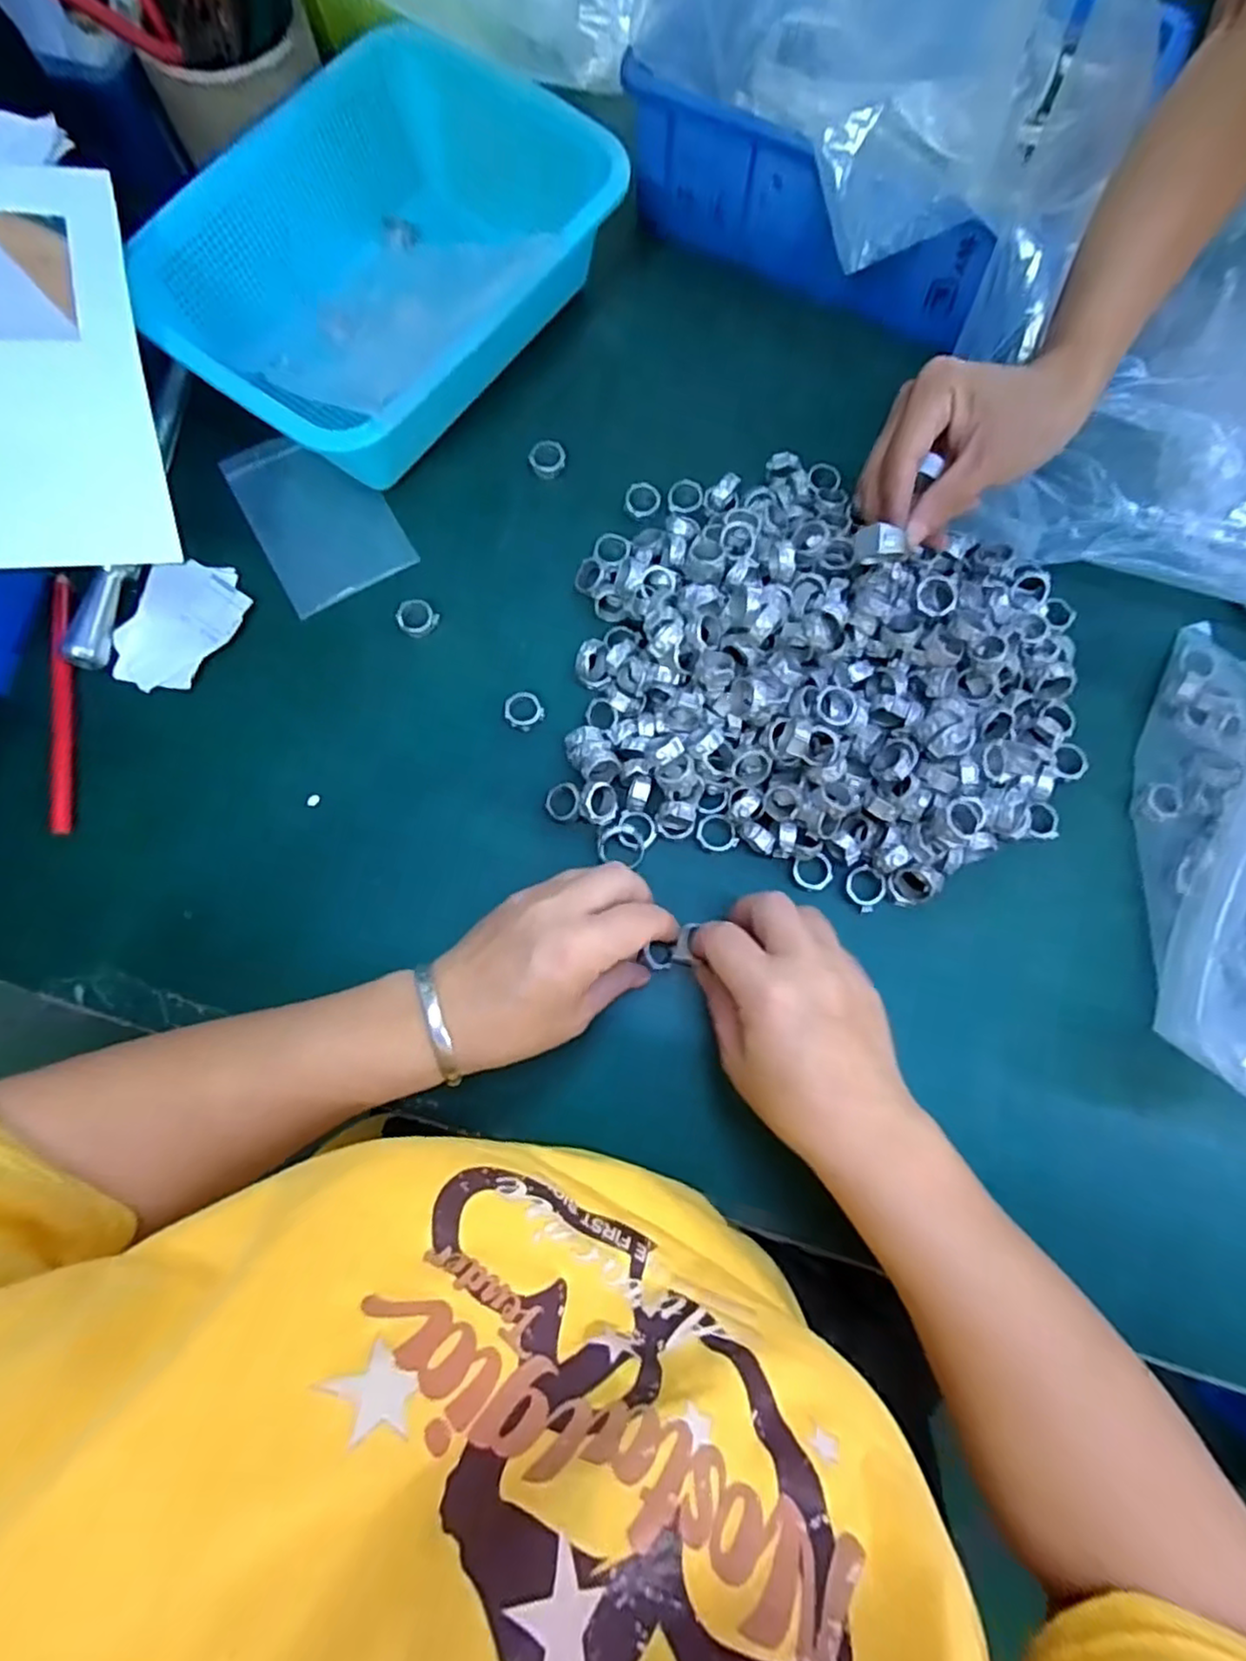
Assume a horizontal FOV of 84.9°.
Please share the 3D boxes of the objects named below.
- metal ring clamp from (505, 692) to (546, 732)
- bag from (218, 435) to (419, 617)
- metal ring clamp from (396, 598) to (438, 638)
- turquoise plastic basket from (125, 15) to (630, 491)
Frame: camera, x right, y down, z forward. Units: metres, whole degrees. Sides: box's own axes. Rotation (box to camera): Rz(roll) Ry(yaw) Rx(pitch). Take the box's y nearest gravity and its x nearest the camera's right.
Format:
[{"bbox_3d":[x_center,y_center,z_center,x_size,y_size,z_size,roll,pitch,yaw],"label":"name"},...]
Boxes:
[{"bbox_3d":[-0.057,-0.069,0.393,0.020,0.007,0.021,0,79,1],"label":"metal ring clamp"},{"bbox_3d":[-0.188,-0.197,0.421,0.078,0.007,0.120,-30,80,-5],"label":"bag"},{"bbox_3d":[-0.122,-0.126,0.400,0.021,0.009,0.021,0,79,1],"label":"metal ring clamp"},{"bbox_3d":[-0.144,-0.331,0.409,0.192,0.075,0.254,39,82,8],"label":"turquoise plastic basket"}]

